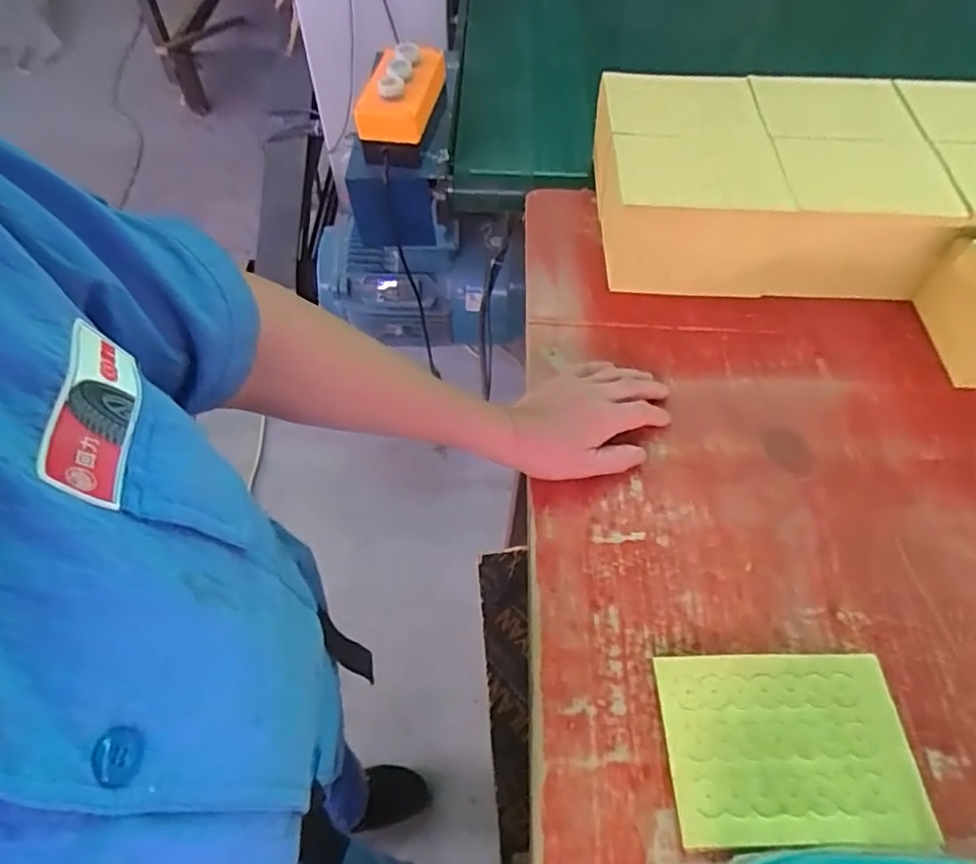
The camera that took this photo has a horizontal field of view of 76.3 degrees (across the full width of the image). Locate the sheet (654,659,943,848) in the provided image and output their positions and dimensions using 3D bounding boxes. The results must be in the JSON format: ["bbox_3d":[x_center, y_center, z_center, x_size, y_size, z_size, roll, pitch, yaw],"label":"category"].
[{"bbox_3d":[0.198,0.208,0.413,0.158,0.004,0.112,0,56,-1],"label":"sheet"}]

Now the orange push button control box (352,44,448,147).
[{"bbox_3d":[-0.098,-0.396,0.723,0.081,0.053,0.134,8,57,5],"label":"orange push button control box"}]

